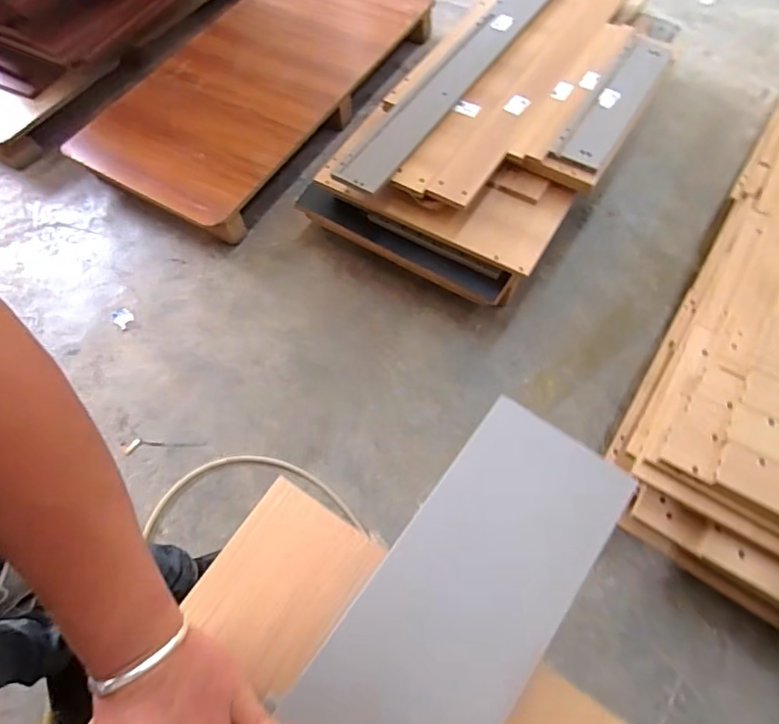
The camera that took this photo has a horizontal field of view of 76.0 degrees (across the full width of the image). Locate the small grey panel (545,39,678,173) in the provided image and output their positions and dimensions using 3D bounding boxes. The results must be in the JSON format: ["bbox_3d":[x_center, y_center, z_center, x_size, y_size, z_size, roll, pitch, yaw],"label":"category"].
[{"bbox_3d":[0.559,-0.654,1.216,0.119,0.030,0.498,31,68,15],"label":"small grey panel"}]

